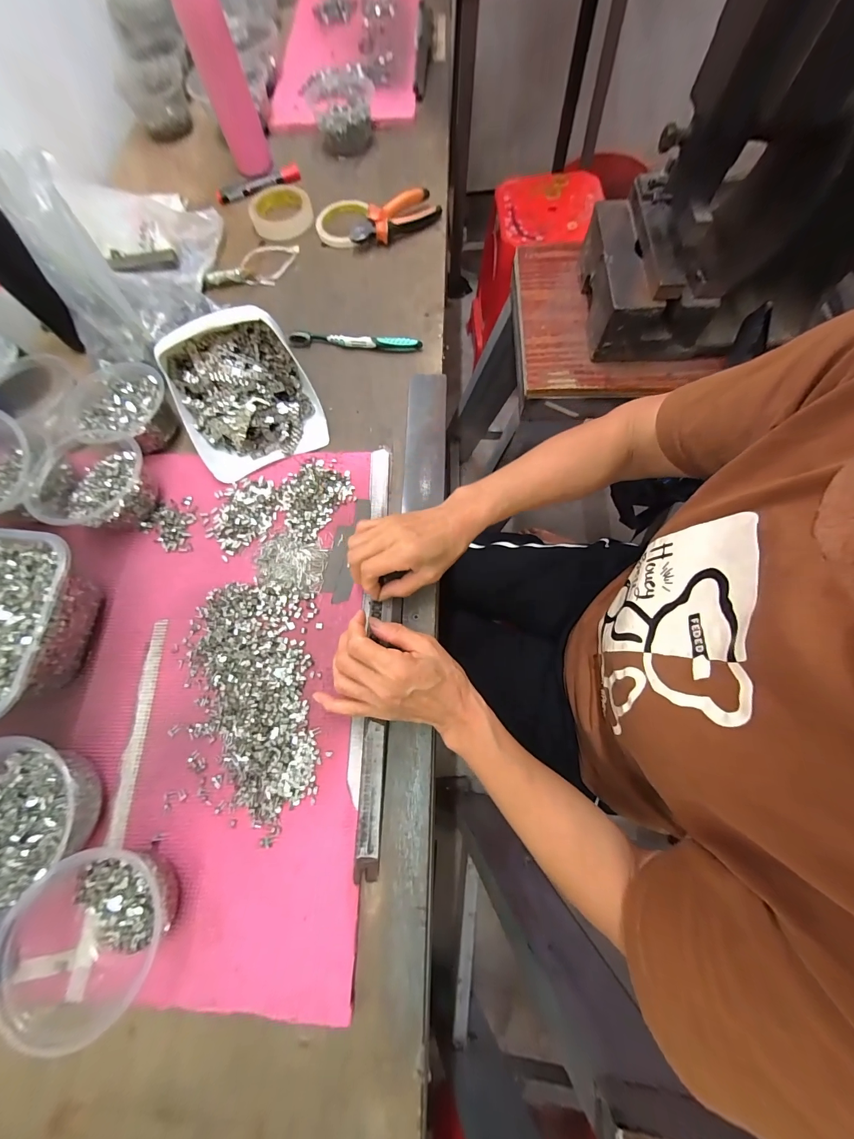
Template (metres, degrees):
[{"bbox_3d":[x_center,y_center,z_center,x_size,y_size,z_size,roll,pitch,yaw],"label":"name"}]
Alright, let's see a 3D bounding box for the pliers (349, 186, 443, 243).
[{"bbox_3d":[-0.049,-0.545,0.571,0.149,0.034,0.052,-32,74,-8],"label":"pliers"}]

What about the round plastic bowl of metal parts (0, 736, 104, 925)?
[{"bbox_3d":[-0.361,0.213,0.317,0.125,0.065,0.139,-41,76,-11],"label":"round plastic bowl of metal parts"}]

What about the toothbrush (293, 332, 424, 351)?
[{"bbox_3d":[-0.101,-0.315,0.507,0.184,0.021,0.012,7,73,4],"label":"toothbrush"}]

